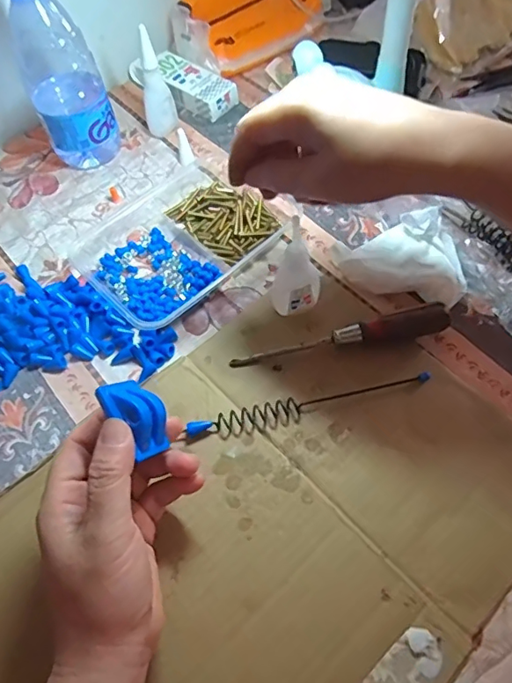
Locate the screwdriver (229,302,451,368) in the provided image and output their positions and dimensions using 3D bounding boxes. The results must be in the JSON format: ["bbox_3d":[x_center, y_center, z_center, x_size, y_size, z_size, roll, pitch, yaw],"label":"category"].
[{"bbox_3d":[0.060,-0.004,0.371,0.159,0.021,0.021,-10,59,-2],"label":"screwdriver"}]

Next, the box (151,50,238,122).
[{"bbox_3d":[-0.067,-0.266,0.540,0.043,0.023,0.101,-41,65,-19],"label":"box"}]

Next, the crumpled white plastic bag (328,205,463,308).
[{"bbox_3d":[0.111,-0.068,0.392,0.098,0.044,0.056,24,64,17],"label":"crumpled white plastic bag"}]

